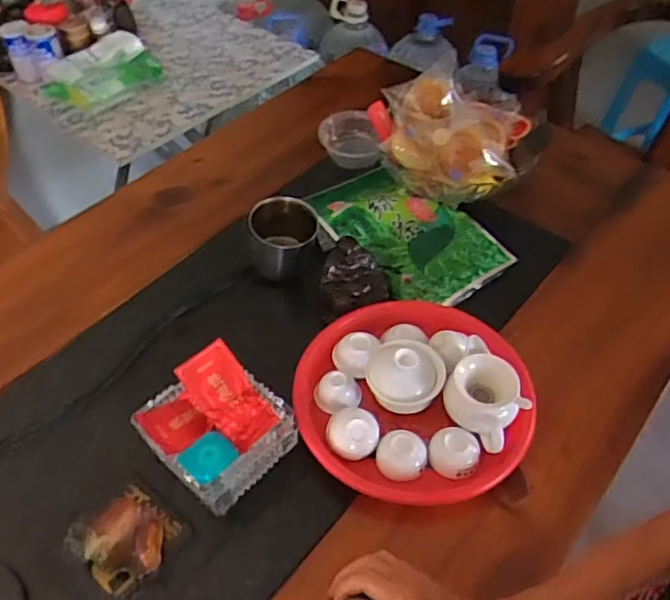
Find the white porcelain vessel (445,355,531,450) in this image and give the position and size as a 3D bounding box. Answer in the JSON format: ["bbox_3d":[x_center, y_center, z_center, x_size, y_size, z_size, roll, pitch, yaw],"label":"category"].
[{"bbox_3d":[0.162,0.110,0.670,0.082,0.067,0.076,0,50,0],"label":"white porcelain vessel"}]

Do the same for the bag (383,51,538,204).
[{"bbox_3d":[0.170,-0.237,0.871,0.200,0.100,0.217,9,50,9],"label":"bag"}]

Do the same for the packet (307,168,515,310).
[{"bbox_3d":[0.092,-0.095,0.856,0.268,0.035,0.149,39,67,21],"label":"packet"}]

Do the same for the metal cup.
[{"bbox_3d":[-0.068,-0.077,0.830,0.091,0.091,0.080,0,50,-1],"label":"metal cup"}]

